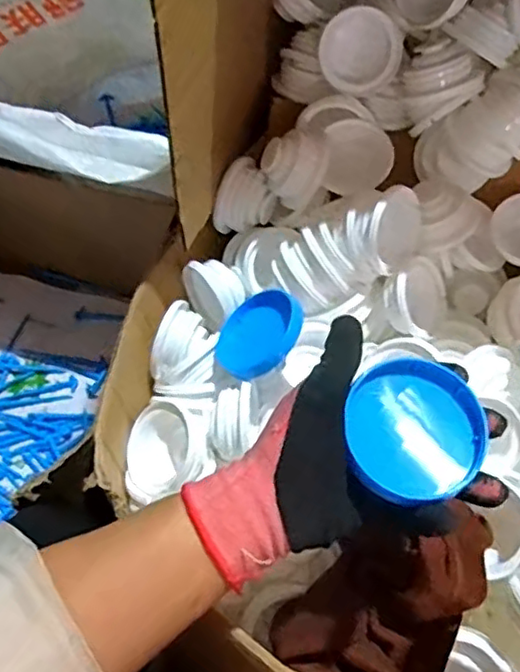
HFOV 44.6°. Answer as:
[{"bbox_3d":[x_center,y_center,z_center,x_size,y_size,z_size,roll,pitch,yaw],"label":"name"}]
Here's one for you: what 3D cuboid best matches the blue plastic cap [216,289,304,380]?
[{"bbox_3d":[-0.002,-0.002,0.529,0.078,0.012,0.083,-27,40,26],"label":"blue plastic cap"}]

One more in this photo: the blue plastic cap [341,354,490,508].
[{"bbox_3d":[0.088,0.051,0.354,0.075,0.012,0.080,-1,61,1],"label":"blue plastic cap"}]

